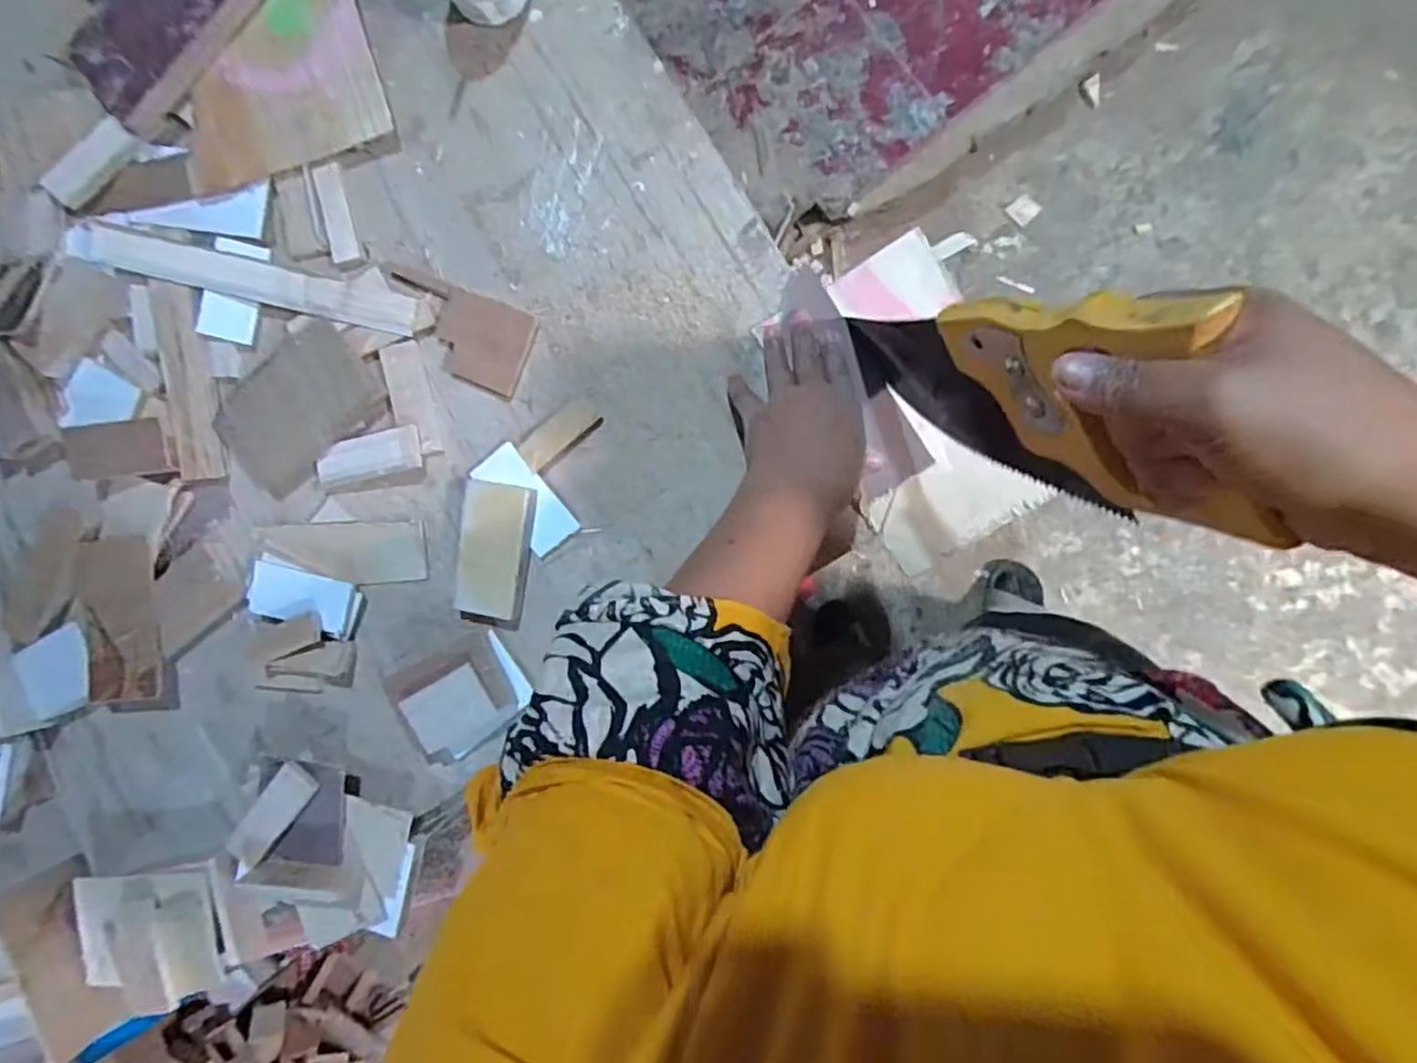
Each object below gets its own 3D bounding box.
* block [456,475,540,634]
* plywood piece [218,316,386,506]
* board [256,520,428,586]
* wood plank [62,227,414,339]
[{"bbox_3d":[-0.169,0.019,0.540,0.057,0.014,0.112,9,92,4],"label":"block"},{"bbox_3d":[-0.335,-0.100,0.548,0.138,0.012,0.093,-44,88,4],"label":"plywood piece"},{"bbox_3d":[-0.303,0.017,0.561,0.141,0.008,0.050,-1,91,5],"label":"board"},{"bbox_3d":[-0.380,-0.206,0.555,0.299,0.012,0.032,14,92,4],"label":"wood plank"}]

